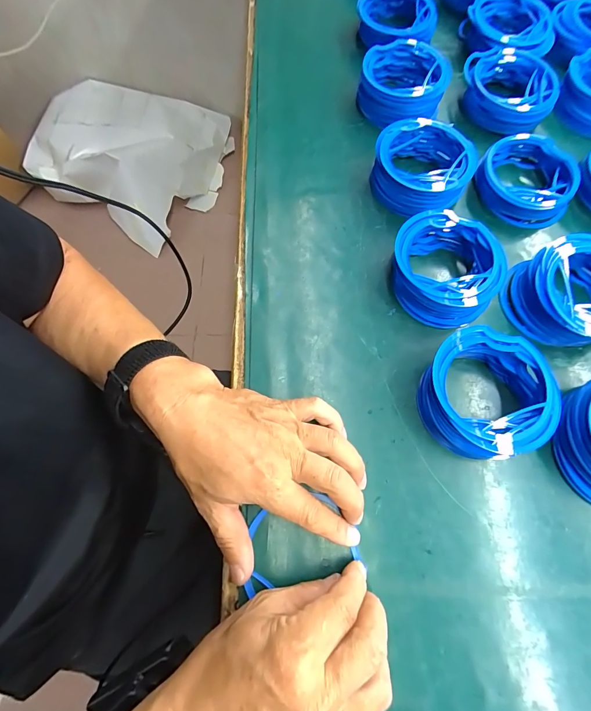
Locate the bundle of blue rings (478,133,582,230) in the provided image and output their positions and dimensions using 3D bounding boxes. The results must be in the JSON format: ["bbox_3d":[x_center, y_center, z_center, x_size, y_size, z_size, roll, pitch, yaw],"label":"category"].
[{"bbox_3d":[0.250,-0.192,0.381,0.099,0.039,0.089,20,71,6],"label":"bundle of blue rings"}]

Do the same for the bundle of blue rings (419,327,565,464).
[{"bbox_3d":[0.157,0.033,0.292,0.100,0.039,0.101,0,70,-1],"label":"bundle of blue rings"}]

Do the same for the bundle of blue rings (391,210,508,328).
[{"bbox_3d":[0.141,-0.083,0.332,0.099,0.038,0.101,21,71,6],"label":"bundle of blue rings"}]

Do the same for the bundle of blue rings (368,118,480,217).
[{"bbox_3d":[0.130,-0.195,0.368,0.099,0.041,0.095,0,70,-1],"label":"bundle of blue rings"}]

